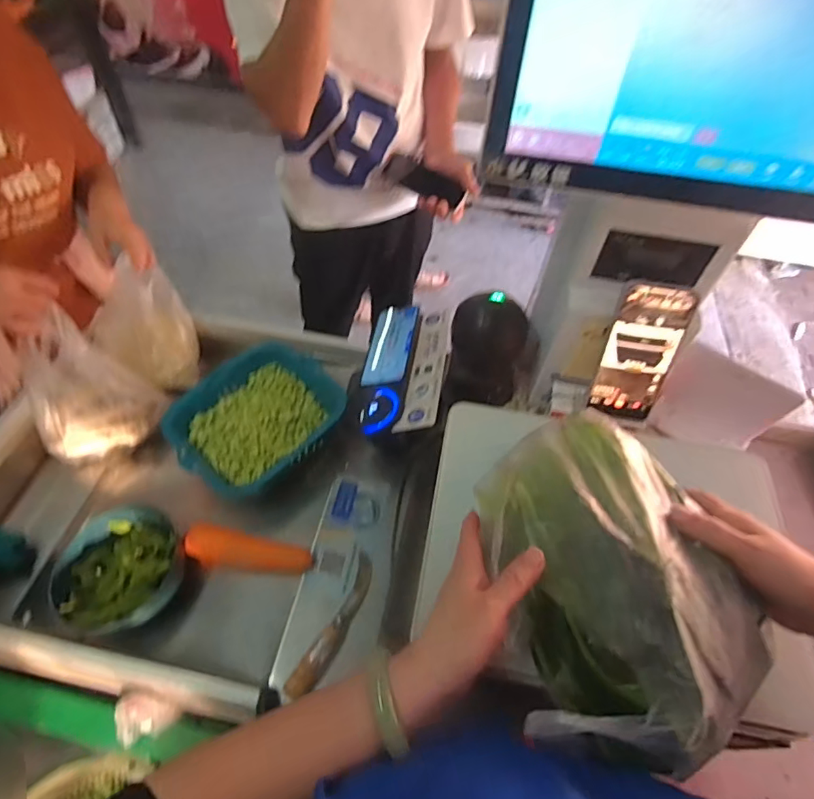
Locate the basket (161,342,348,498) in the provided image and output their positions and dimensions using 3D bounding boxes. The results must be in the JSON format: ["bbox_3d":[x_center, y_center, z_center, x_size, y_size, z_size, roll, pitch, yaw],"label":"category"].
[{"bbox_3d":[-0.229,0.020,0.758,0.213,0.058,0.232,39,61,22],"label":"basket"}]

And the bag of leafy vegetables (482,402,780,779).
[{"bbox_3d":[0.156,0.120,0.390,0.168,0.086,0.259,-2,55,-4],"label":"bag of leafy vegetables"}]

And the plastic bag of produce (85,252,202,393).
[{"bbox_3d":[-0.416,-0.113,0.786,0.140,0.188,0.112,-25,59,-19],"label":"plastic bag of produce"}]

